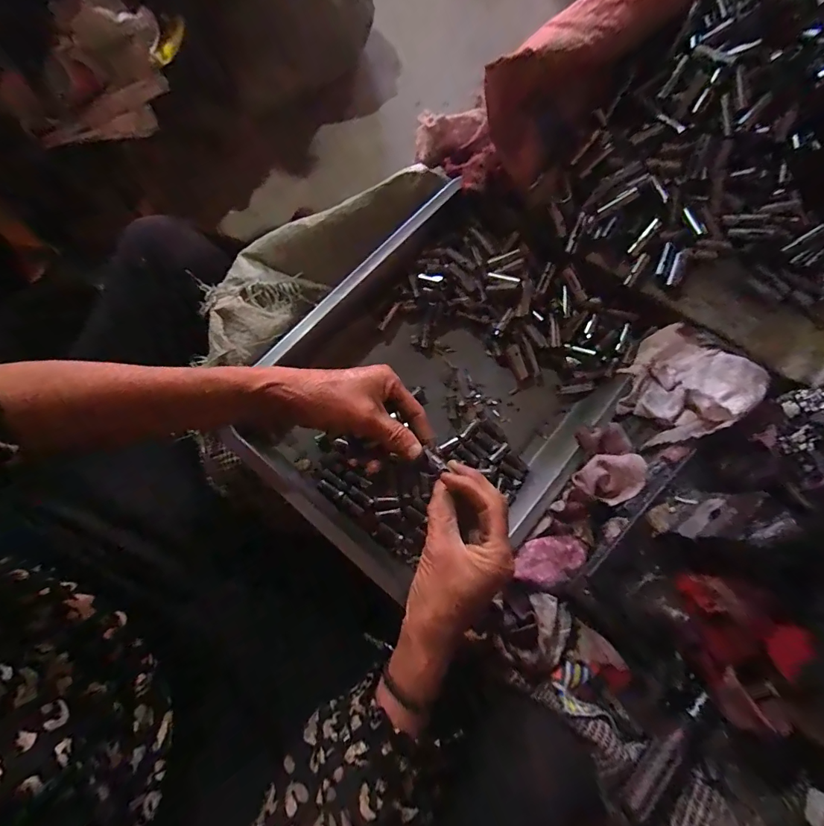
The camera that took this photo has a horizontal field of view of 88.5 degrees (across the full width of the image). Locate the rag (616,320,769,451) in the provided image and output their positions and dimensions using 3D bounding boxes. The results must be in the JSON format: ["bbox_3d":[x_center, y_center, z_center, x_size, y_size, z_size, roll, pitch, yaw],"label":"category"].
[{"bbox_3d":[0.250,-0.026,0.388,0.106,0.063,0.091,-44,81,-10],"label":"rag"}]

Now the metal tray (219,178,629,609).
[{"bbox_3d":[0.031,-0.020,0.416,0.279,0.070,0.338,41,79,8],"label":"metal tray"}]

